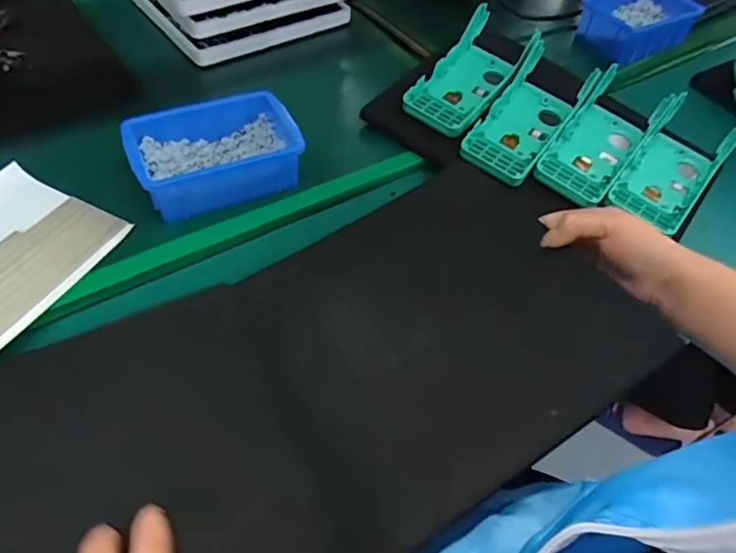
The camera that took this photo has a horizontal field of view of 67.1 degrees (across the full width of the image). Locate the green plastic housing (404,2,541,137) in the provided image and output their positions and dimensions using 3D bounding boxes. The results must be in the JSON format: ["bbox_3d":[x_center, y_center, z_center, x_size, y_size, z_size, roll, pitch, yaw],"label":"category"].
[{"bbox_3d":[0.114,-0.229,0.616,0.083,0.060,0.160,32,54,19],"label":"green plastic housing"}]

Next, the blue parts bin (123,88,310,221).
[{"bbox_3d":[-0.144,-0.114,0.526,0.148,0.057,0.103,-18,55,-20],"label":"blue parts bin"}]

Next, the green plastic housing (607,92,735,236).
[{"bbox_3d":[0.316,-0.121,0.575,0.084,0.059,0.160,35,55,20],"label":"green plastic housing"}]

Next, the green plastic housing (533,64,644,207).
[{"bbox_3d":[0.243,-0.152,0.580,0.075,0.058,0.161,30,54,18],"label":"green plastic housing"}]

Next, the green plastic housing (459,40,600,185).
[{"bbox_3d":[0.170,-0.173,0.590,0.081,0.062,0.164,30,54,18],"label":"green plastic housing"}]

